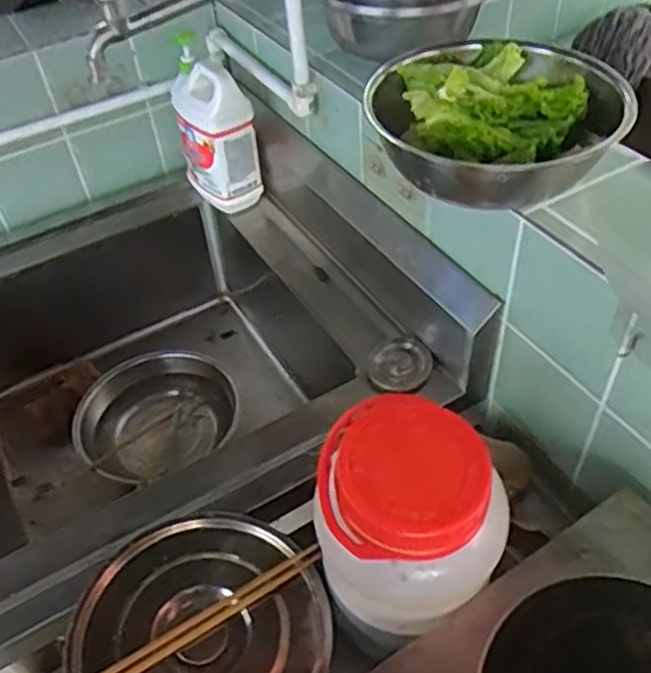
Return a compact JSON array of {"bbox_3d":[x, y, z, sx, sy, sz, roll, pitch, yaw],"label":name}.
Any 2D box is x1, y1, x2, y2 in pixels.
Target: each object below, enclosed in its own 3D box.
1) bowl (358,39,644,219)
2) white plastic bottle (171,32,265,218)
[{"bbox_3d":[0.170,-0.221,0.701,0.247,0.094,0.192,1,47,5],"label":"bowl"},{"bbox_3d":[-0.153,-0.290,0.982,0.106,0.252,0.096,-10,47,-5],"label":"white plastic bottle"}]

